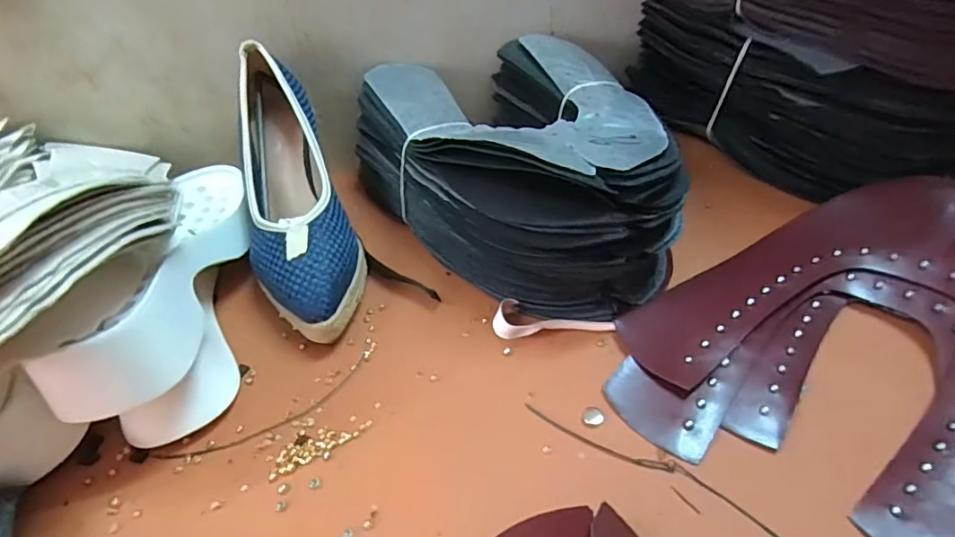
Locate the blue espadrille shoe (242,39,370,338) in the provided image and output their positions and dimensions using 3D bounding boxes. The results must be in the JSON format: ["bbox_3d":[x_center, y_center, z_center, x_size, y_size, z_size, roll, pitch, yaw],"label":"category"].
[{"bbox_3d":[-0.143,-0.058,0.407,0.078,0.068,0.238,-16,66,-10],"label":"blue espadrille shoe"}]

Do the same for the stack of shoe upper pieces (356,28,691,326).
[{"bbox_3d":[0.027,-0.088,0.438,0.218,0.114,0.283,-18,44,-12],"label":"stack of shoe upper pieces"}]

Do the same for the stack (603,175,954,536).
[{"bbox_3d":[0.264,0.035,0.335,0.267,0.041,0.306,30,54,33],"label":"stack"}]

